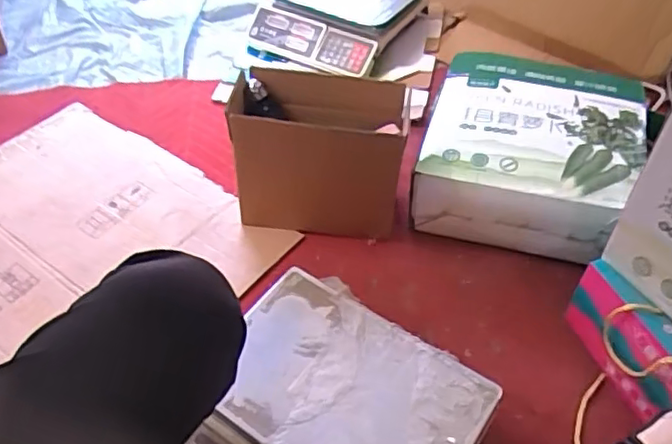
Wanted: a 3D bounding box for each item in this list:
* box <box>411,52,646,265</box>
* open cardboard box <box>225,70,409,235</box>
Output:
[{"bbox_3d":[0.334,-0.135,1.085,0.342,0.143,0.382,13,51,11],"label":"box"},{"bbox_3d":[-0.024,-0.111,1.008,0.259,0.222,0.145,8,50,6],"label":"open cardboard box"}]

